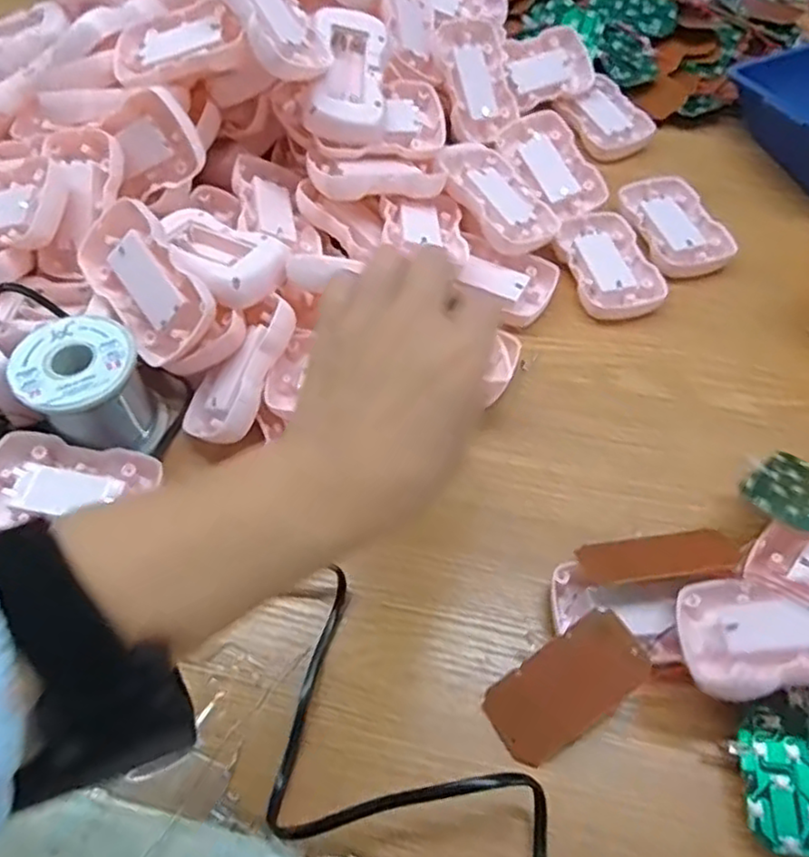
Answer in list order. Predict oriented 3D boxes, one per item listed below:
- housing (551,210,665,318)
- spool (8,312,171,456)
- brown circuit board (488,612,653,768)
[{"bbox_3d":[0.135,-0.112,0.466,0.056,0.010,0.089,-13,58,-8],"label":"housing"},{"bbox_3d":[-0.170,-0.019,0.378,0.058,0.059,0.062,0,57,0],"label":"spool"},{"bbox_3d":[0.074,0.117,0.312,0.073,0.004,0.038,-39,64,3],"label":"brown circuit board"}]

